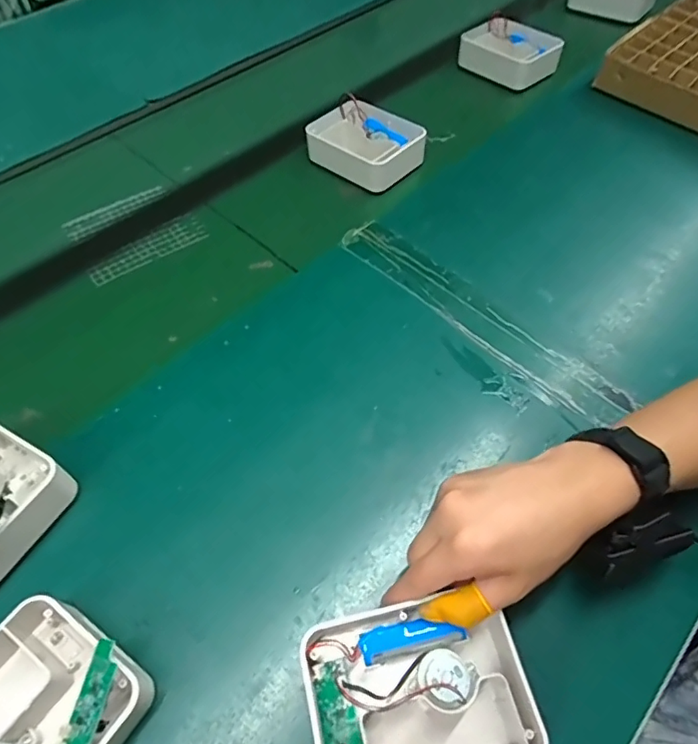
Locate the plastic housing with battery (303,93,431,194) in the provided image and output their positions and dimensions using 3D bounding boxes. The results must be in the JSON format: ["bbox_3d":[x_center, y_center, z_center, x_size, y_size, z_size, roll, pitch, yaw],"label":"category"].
[{"bbox_3d":[0.019,-0.289,0.654,0.136,0.047,0.097,34,62,22],"label":"plastic housing with battery"}]

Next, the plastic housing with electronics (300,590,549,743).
[{"bbox_3d":[0.044,0.200,0.317,0.134,0.045,0.099,-11,56,-7],"label":"plastic housing with electronics"}]

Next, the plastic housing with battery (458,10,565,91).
[{"bbox_3d":[0.246,-0.489,0.790,0.140,0.049,0.099,34,62,22],"label":"plastic housing with battery"}]

